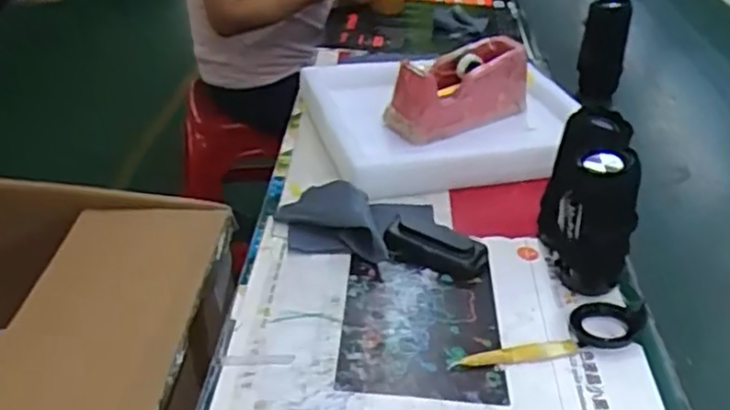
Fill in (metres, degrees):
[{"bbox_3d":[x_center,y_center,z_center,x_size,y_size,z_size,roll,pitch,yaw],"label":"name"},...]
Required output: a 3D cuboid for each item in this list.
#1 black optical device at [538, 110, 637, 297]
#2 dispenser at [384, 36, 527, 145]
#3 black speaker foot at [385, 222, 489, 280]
[{"bbox_3d":[0.221,-0.001,0.675,0.072,0.149,0.109,7,33,6],"label":"black optical device"},{"bbox_3d":[0.126,-0.148,0.922,0.203,0.112,0.072,-15,37,-25],"label":"dispenser"},{"bbox_3d":[0.075,0.047,0.710,0.105,0.024,0.042,15,35,18],"label":"black speaker foot"}]

